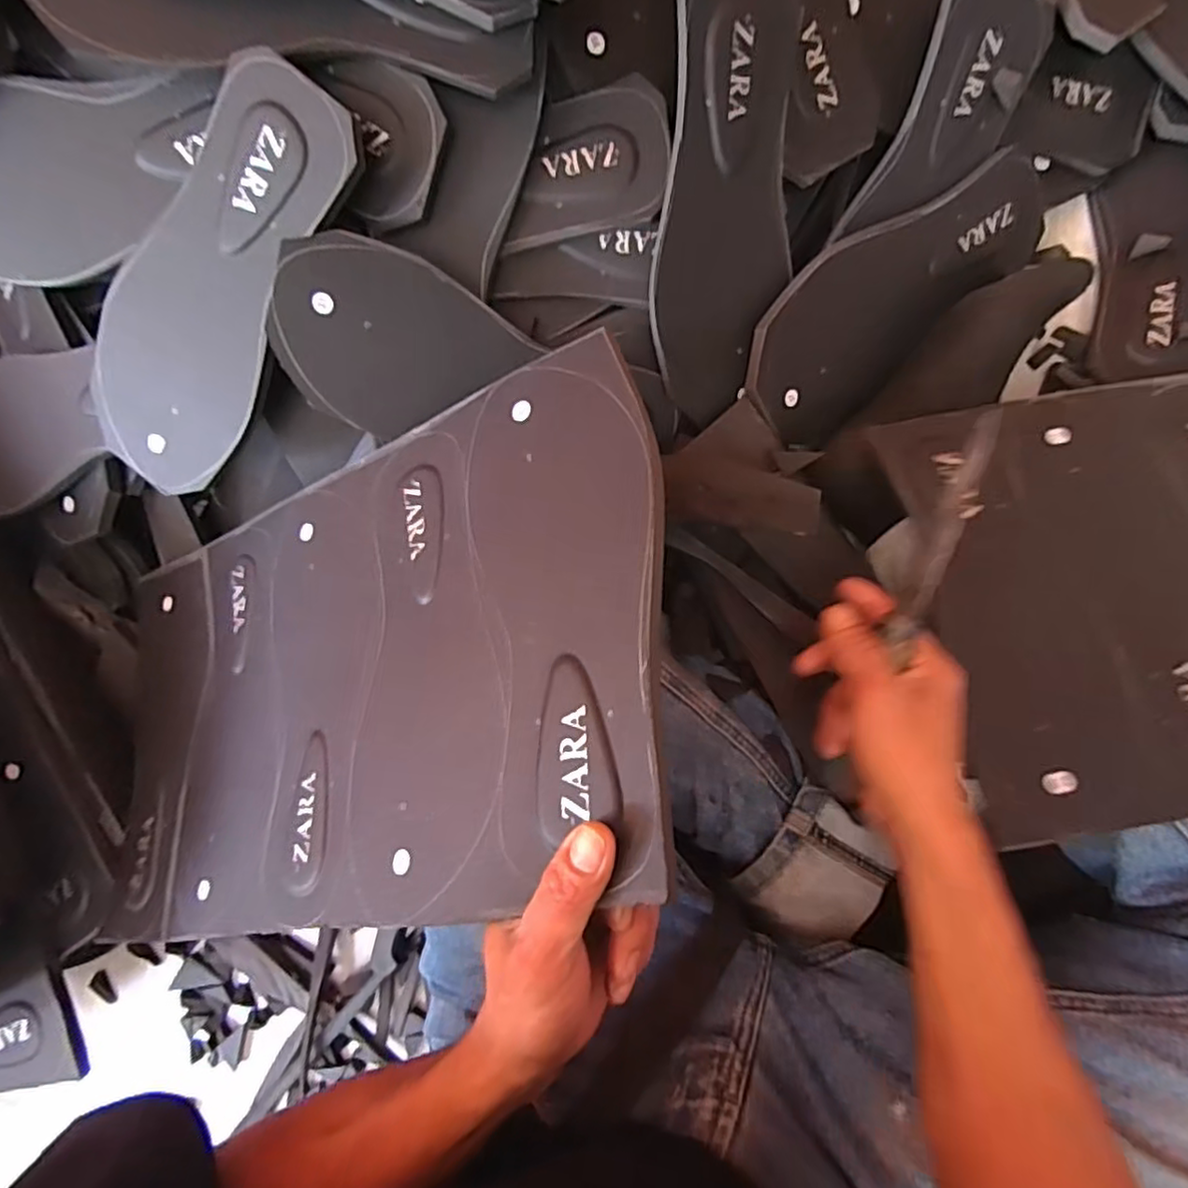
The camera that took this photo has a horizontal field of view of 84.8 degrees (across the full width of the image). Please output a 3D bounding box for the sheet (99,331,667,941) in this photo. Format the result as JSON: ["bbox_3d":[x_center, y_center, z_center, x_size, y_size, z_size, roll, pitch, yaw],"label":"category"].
[{"bbox_3d":[-0.153,0.049,0.370,0.431,0.012,0.251,-19,67,27],"label":"sheet"}]

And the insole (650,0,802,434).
[{"bbox_3d":[0.081,-0.231,0.398,0.085,0.013,0.238,-1,113,-15],"label":"insole"}]

